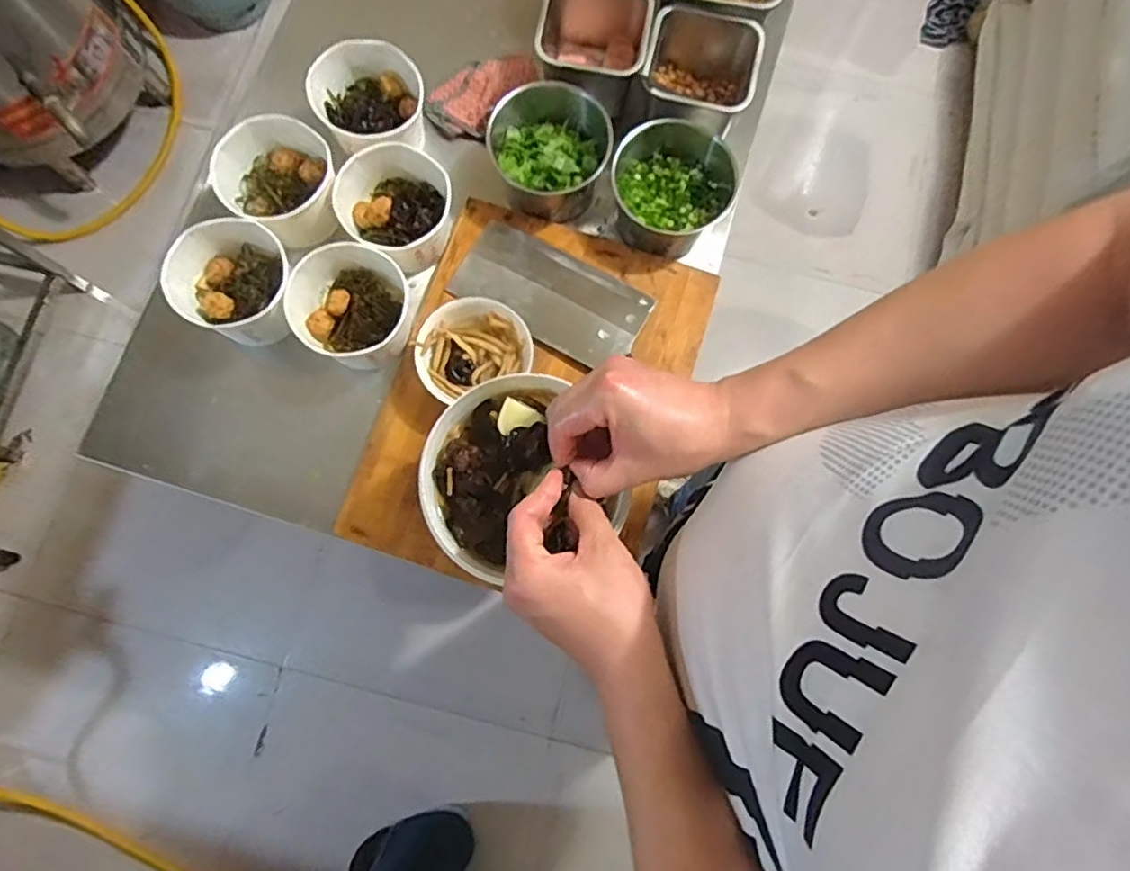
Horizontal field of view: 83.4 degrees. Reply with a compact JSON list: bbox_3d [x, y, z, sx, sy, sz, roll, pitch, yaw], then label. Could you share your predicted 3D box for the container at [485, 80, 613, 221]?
[{"bbox_3d":[-0.020,-0.319,0.704,0.122,0.072,0.134,0,79,-1],"label":"container"}]

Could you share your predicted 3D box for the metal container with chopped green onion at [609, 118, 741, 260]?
[{"bbox_3d":[0.118,-0.269,0.708,0.135,0.076,0.125,0,79,-1],"label":"metal container with chopped green onion"}]

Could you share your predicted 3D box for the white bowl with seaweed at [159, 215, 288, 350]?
[{"bbox_3d":[-0.337,-0.158,0.658,0.117,0.070,0.114,0,79,-1],"label":"white bowl with seaweed"}]

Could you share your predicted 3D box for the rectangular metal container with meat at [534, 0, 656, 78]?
[{"bbox_3d":[0.028,-0.439,0.723,0.127,0.091,0.120,12,79,1],"label":"rectangular metal container with meat"}]

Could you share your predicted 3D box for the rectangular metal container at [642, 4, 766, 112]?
[{"bbox_3d":[0.149,-0.399,0.720,0.122,0.091,0.119,13,79,1],"label":"rectangular metal container"}]

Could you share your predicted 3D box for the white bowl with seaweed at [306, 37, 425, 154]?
[{"bbox_3d":[-0.213,-0.362,0.704,0.116,0.065,0.116,0,79,-1],"label":"white bowl with seaweed"}]

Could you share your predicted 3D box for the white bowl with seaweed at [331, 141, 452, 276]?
[{"bbox_3d":[-0.180,-0.244,0.684,0.115,0.067,0.123,0,79,-1],"label":"white bowl with seaweed"}]

